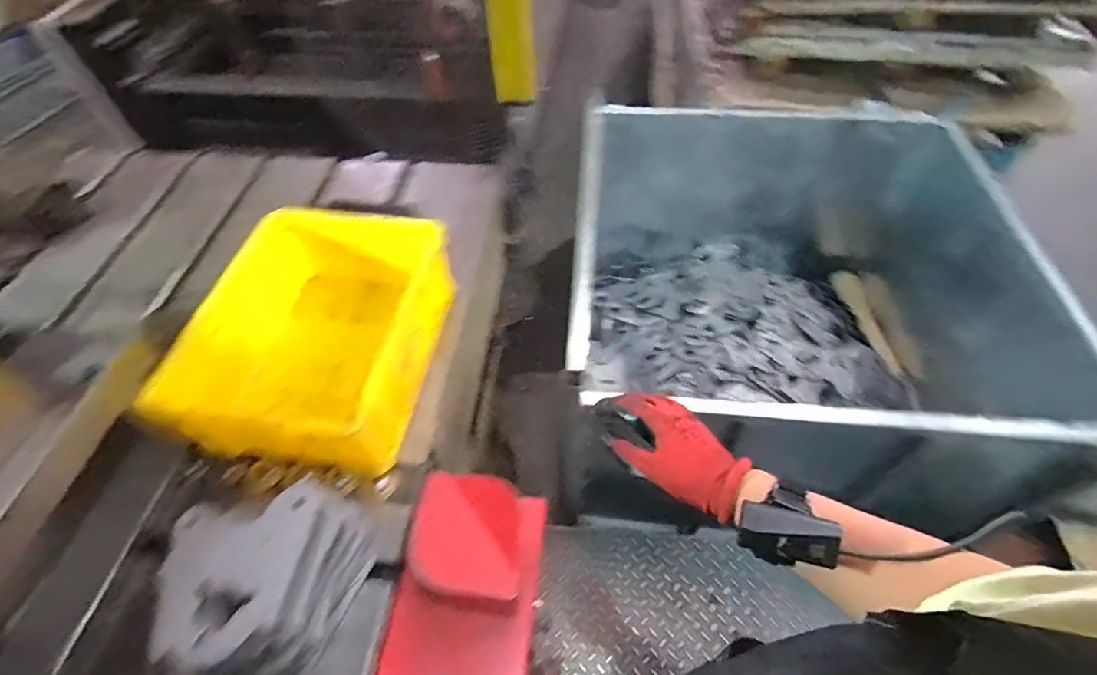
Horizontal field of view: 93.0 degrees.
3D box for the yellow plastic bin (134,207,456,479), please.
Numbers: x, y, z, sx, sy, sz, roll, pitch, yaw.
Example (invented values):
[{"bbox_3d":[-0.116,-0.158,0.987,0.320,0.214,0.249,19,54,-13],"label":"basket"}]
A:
[{"bbox_3d":[-0.306,-0.010,0.710,0.282,0.123,0.351,4,54,6],"label":"yellow plastic bin"}]

